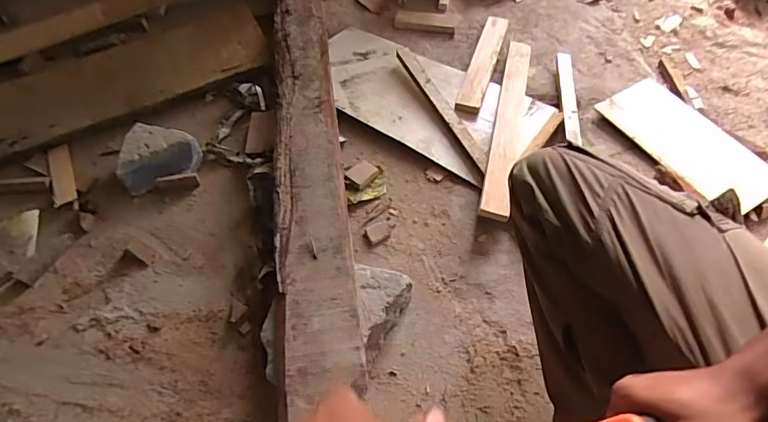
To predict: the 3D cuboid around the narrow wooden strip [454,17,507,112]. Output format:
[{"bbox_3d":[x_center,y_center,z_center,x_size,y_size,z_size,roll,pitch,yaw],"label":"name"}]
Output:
[{"bbox_3d":[0.227,-0.345,1.056,0.049,0.029,0.360,16,58,11],"label":"narrow wooden strip"}]

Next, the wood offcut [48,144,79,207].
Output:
[{"bbox_3d":[-0.626,-0.072,0.910,0.044,0.010,0.148,-23,59,-13],"label":"wood offcut"}]

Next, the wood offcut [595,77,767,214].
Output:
[{"bbox_3d":[0.629,-0.145,0.959,0.232,0.018,0.336,-24,63,-23],"label":"wood offcut"}]

